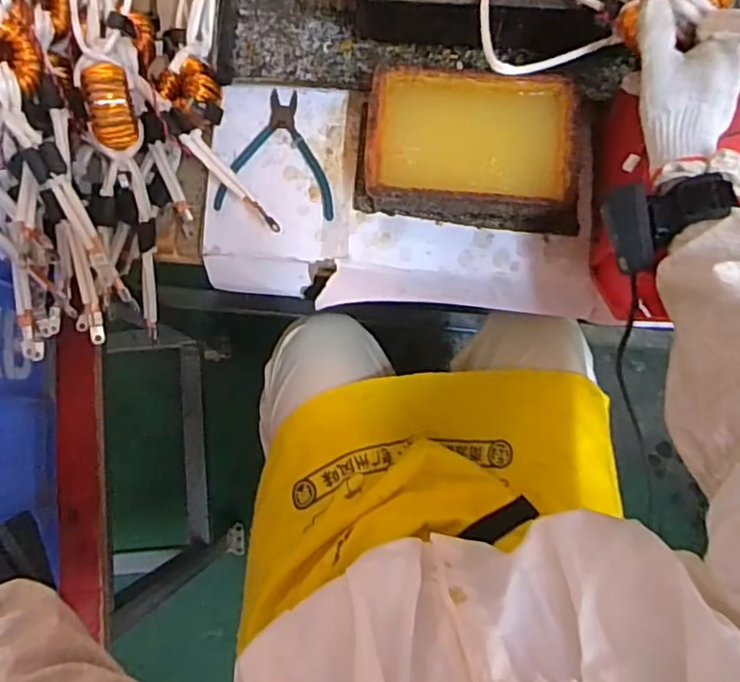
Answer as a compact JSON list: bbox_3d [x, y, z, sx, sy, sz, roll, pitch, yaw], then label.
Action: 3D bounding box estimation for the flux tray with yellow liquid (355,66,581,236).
[{"bbox_3d":[0.103,-0.193,0.618,0.226,0.067,0.140,5,83,2],"label":"flux tray with yellow liquid"}]

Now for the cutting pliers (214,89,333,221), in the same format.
[{"bbox_3d":[-0.094,-0.201,0.650,0.123,0.012,0.135,7,83,3],"label":"cutting pliers"}]

